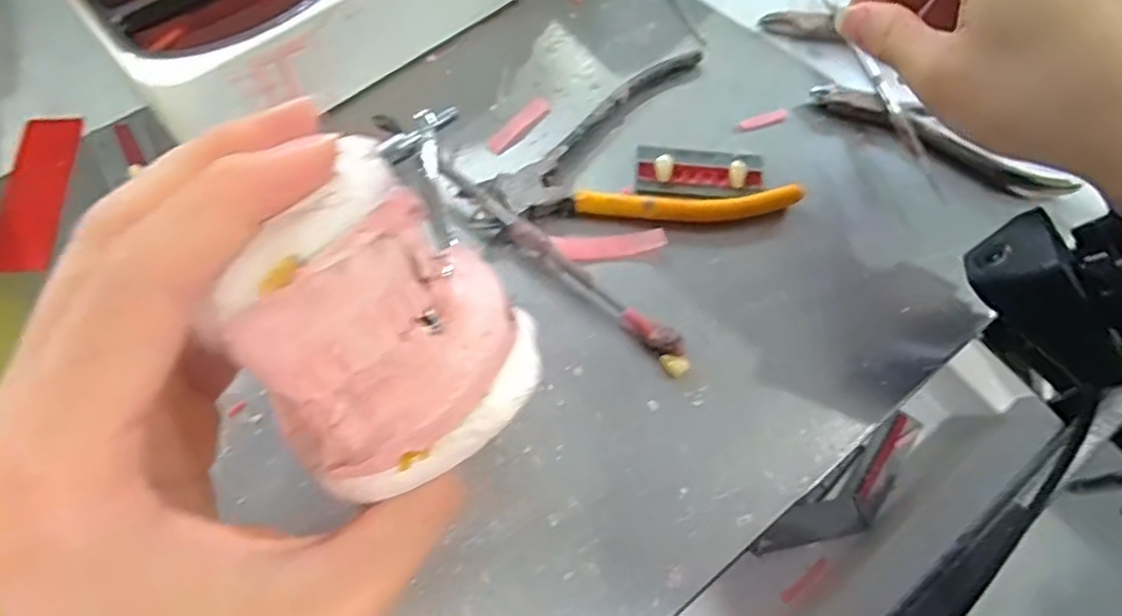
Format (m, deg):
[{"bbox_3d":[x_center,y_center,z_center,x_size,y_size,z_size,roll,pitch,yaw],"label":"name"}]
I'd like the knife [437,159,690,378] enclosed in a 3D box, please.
[{"bbox_3d":[-0.002,-0.021,0.284,0.141,0.012,0.013,39,69,14],"label":"knife"}]

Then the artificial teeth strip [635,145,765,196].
[{"bbox_3d":[0.065,-0.065,0.310,0.059,0.004,0.024,6,65,0],"label":"artificial teeth strip"}]

